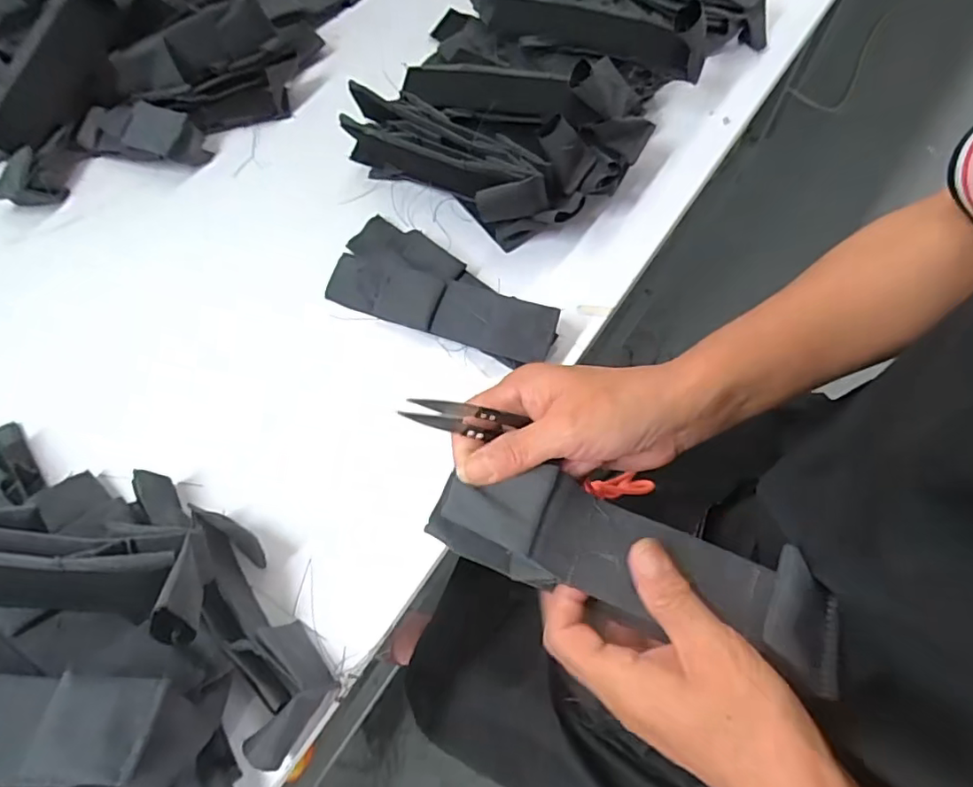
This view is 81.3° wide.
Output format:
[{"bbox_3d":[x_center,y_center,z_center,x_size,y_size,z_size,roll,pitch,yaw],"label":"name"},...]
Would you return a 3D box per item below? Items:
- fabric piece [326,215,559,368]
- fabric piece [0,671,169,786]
[{"bbox_3d":[-0.037,-0.080,0.455,0.201,0.023,0.082,28,71,22],"label":"fabric piece"},{"bbox_3d":[-0.242,0.155,0.269,0.152,0.042,0.051,2,67,4],"label":"fabric piece"}]

